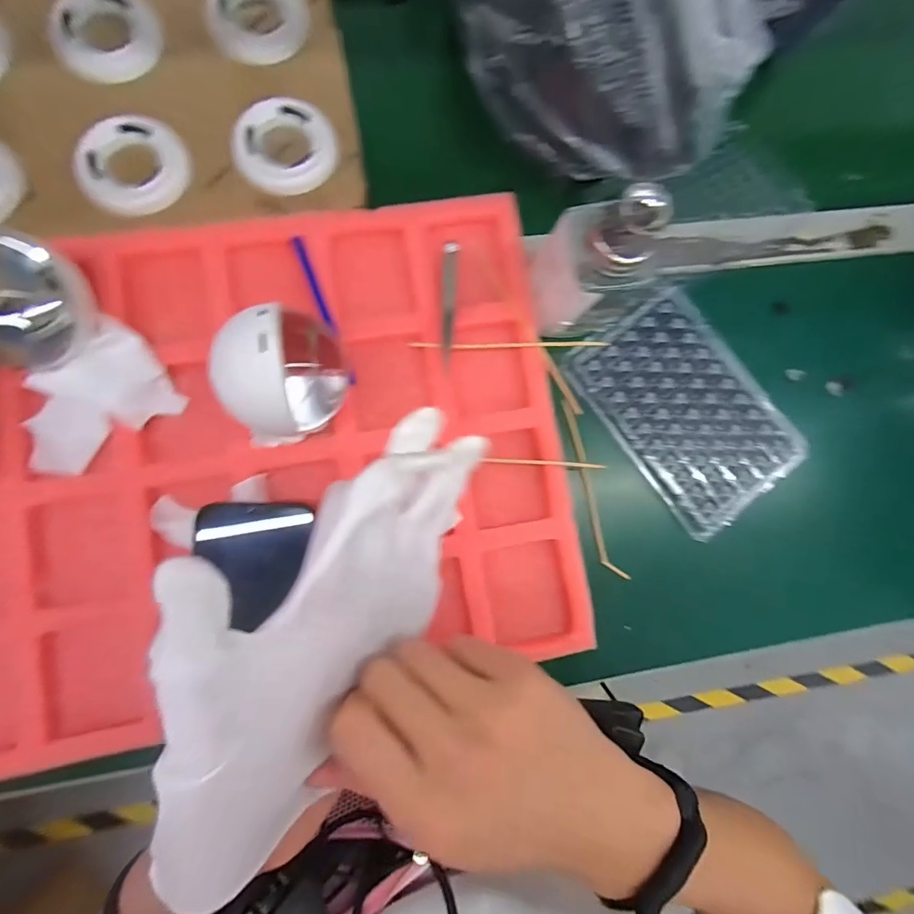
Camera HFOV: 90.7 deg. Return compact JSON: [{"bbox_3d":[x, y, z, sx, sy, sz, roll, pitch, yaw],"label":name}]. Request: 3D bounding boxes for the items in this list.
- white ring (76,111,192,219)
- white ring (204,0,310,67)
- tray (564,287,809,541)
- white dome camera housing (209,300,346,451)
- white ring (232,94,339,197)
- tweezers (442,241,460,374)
[{"bbox_3d":[-0.225,-0.203,0.311,0.082,0.012,0.076,0,85,-4],"label":"white ring"},{"bbox_3d":[-0.148,-0.334,0.341,0.072,0.016,0.072,0,85,-4],"label":"white ring"},{"bbox_3d":[0.175,-0.036,0.344,0.115,0.017,0.167,-37,88,-7],"label":"tray"},{"bbox_3d":[-0.104,-0.049,0.267,0.070,0.064,0.077,0,86,-5],"label":"white dome camera housing"},{"bbox_3d":[-0.125,-0.226,0.330,0.066,0.017,0.070,0,85,-4],"label":"white ring"},{"bbox_3d":[-0.006,-0.108,0.316,0.011,0.009,0.095,3,85,-4],"label":"tweezers"}]

